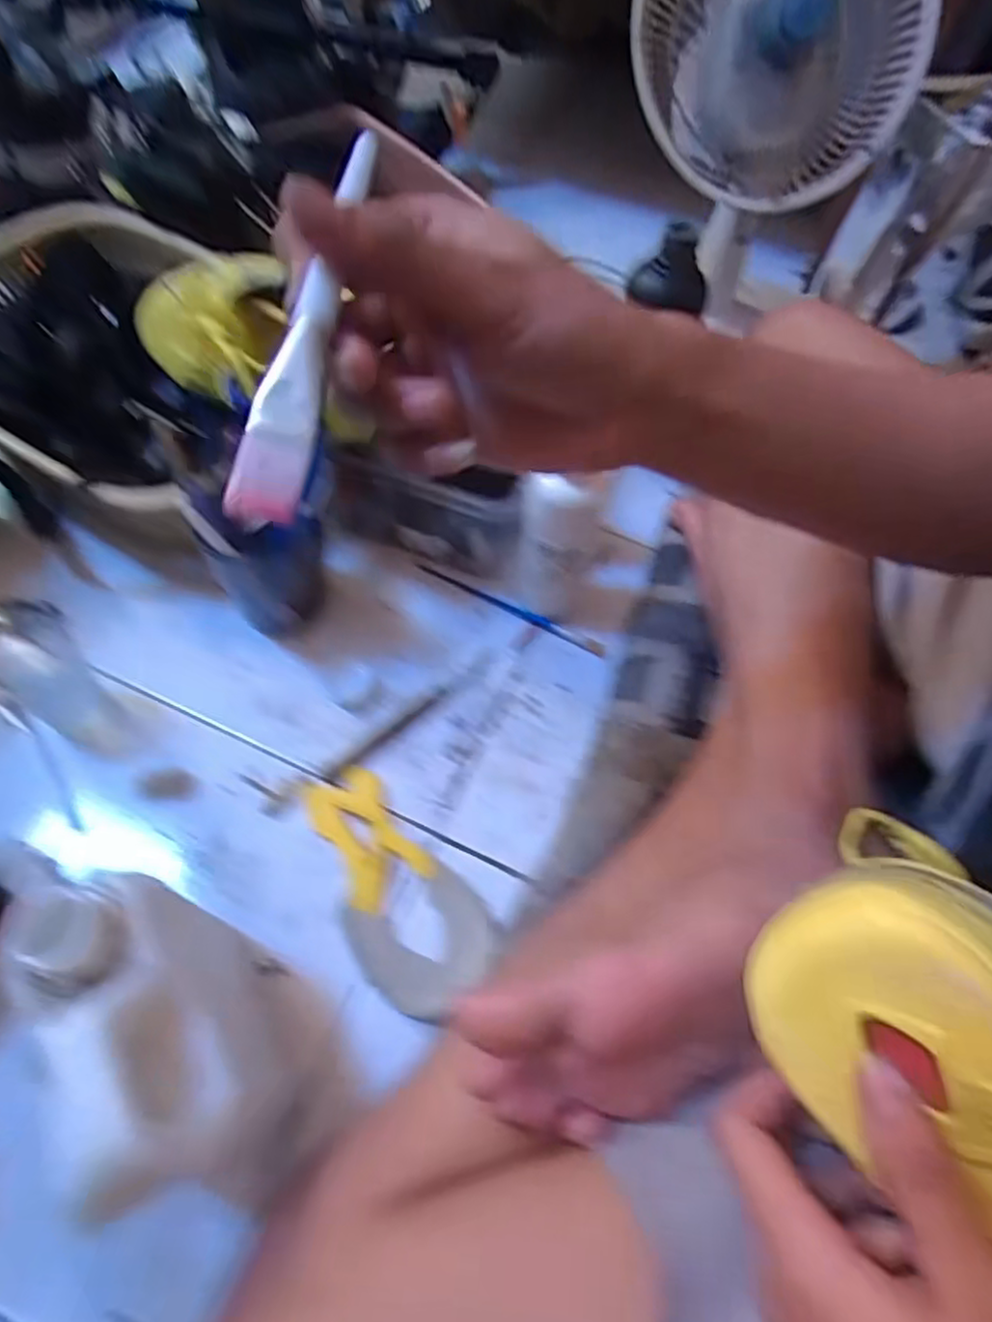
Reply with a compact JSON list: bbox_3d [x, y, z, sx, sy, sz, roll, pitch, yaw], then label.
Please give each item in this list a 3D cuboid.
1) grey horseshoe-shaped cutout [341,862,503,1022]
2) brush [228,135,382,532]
[{"bbox_3d":[-0.043,0.169,0.435,0.079,0.013,0.084,-37,69,-22],"label":"grey horseshoe-shaped cutout"},{"bbox_3d":[-0.049,-0.100,0.197,0.018,0.015,0.144,6,66,-1],"label":"brush"}]

